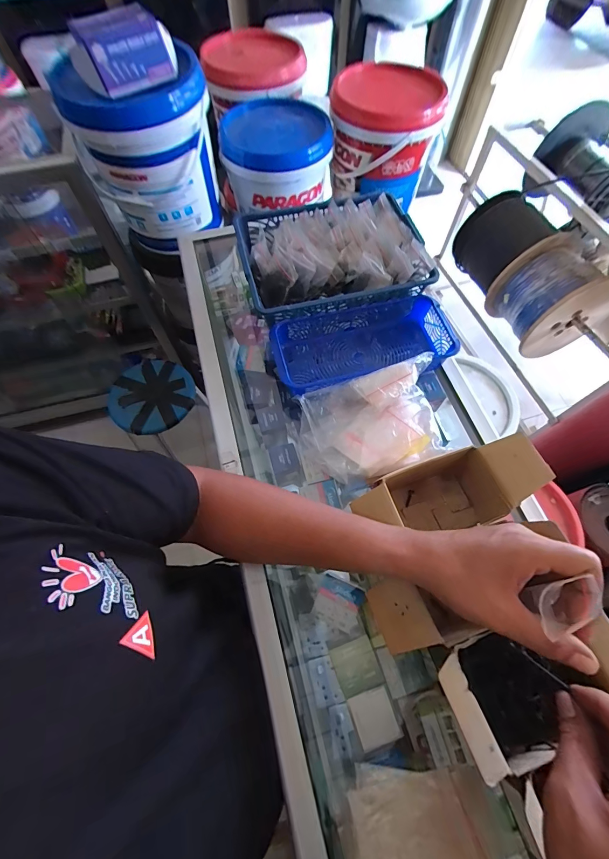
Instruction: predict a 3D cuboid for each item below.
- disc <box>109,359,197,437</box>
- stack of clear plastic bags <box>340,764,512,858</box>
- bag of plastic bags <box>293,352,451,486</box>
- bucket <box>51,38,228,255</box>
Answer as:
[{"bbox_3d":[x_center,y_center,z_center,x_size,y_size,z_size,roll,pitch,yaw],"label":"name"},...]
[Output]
[{"bbox_3d":[-0.575,-0.129,1.283,0.308,0.046,0.304,0,64,0],"label":"disc"},{"bbox_3d":[0.103,0.360,0.300,0.130,0.027,0.090,-2,64,-1],"label":"stack of clear plastic bags"},{"bbox_3d":[0.090,-0.007,0.466,0.190,0.062,0.138,-12,64,-6],"label":"bag of plastic bags"},{"bbox_3d":[-0.368,-0.651,0.812,0.278,0.314,0.279,0,64,0],"label":"bucket"}]

